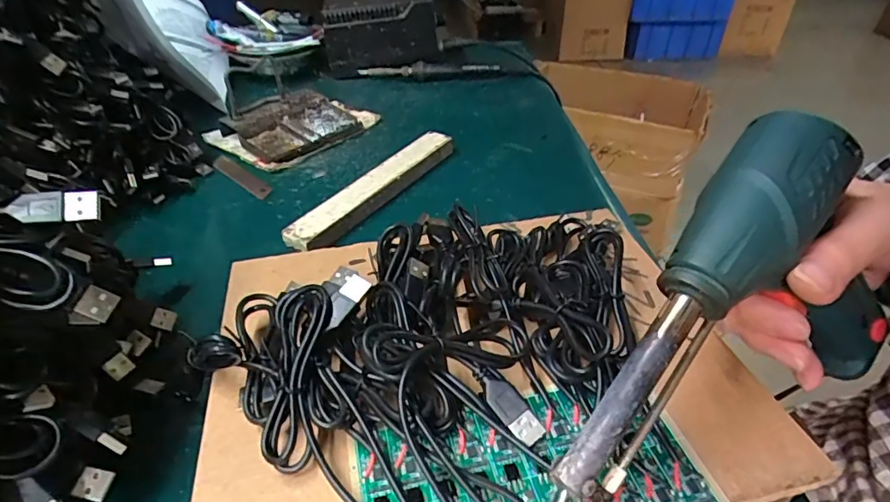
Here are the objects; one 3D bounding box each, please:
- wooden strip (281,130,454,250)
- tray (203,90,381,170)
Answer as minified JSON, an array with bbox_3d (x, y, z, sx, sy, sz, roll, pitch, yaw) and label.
[{"bbox_3d":[-0.056,-0.057,0.448,0.025,0.021,0.197,20,42,25],"label":"wooden strip"},{"bbox_3d":[-0.154,-0.136,0.547,0.106,0.029,0.144,29,45,32],"label":"tray"}]

